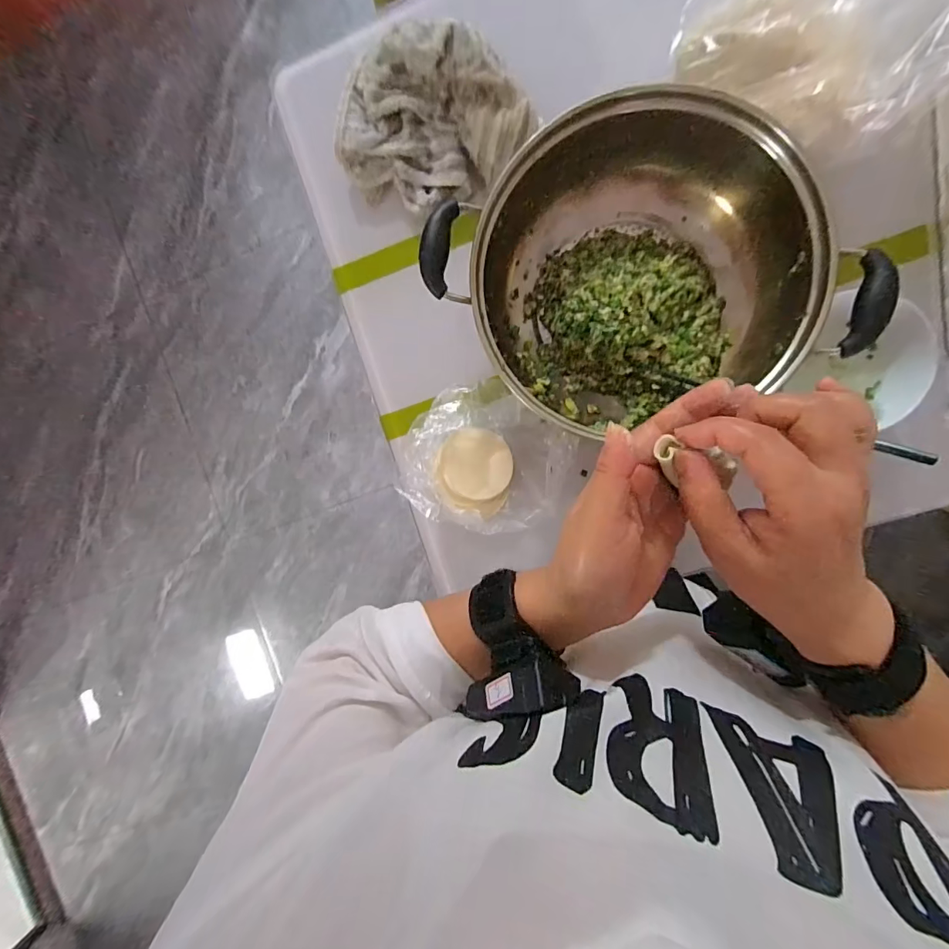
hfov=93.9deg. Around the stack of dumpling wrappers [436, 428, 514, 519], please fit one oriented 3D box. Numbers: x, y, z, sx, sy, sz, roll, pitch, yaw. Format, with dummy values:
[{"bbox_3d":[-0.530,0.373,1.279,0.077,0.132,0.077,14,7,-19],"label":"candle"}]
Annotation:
[{"bbox_3d":[0.001,-0.002,0.482,0.078,0.026,0.090,5,94,9],"label":"stack of dumpling wrappers"}]

